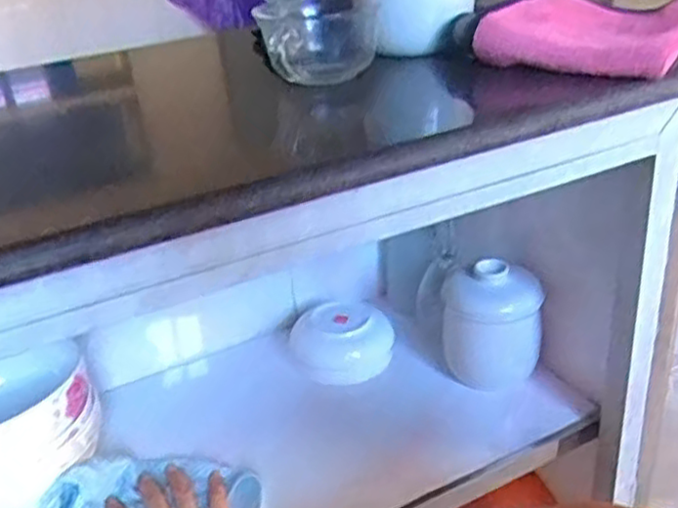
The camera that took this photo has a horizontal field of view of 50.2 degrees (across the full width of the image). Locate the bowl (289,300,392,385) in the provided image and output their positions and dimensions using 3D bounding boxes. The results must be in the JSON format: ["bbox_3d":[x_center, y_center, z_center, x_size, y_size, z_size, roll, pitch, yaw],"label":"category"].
[{"bbox_3d":[0.004,0.089,0.777,0.102,0.048,0.102,-4,28,2],"label":"bowl"}]

